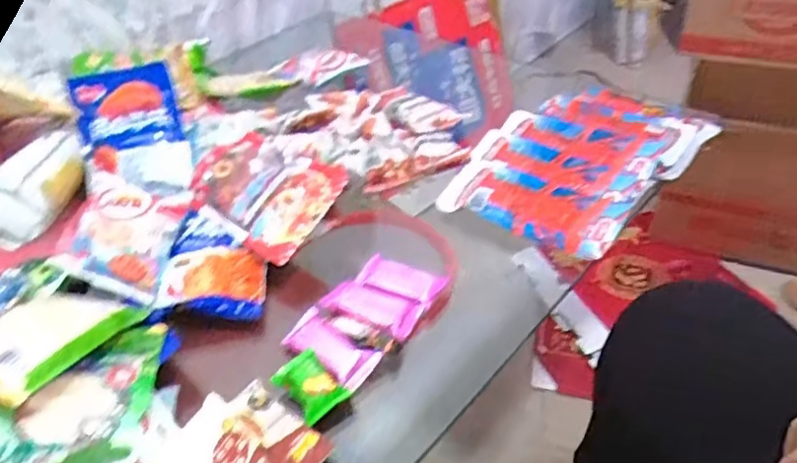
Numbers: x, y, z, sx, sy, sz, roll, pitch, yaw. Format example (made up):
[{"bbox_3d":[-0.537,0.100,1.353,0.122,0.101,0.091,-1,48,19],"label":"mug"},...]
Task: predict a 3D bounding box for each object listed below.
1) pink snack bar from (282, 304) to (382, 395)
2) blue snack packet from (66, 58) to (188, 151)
[{"bbox_3d":[-0.063,0.107,0.542,0.093,0.008,0.044,25,50,32],"label":"pink snack bar"},{"bbox_3d":[-0.326,-0.147,0.706,0.112,0.047,0.104,-15,74,-13],"label":"blue snack packet"}]

